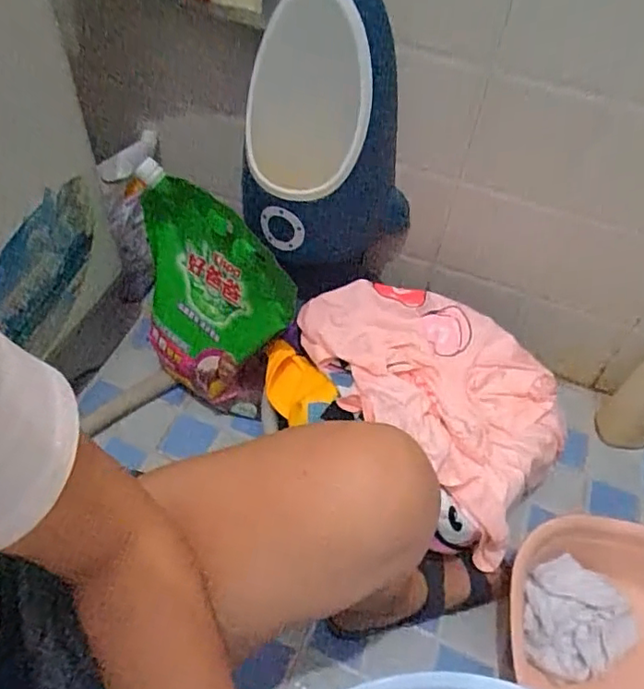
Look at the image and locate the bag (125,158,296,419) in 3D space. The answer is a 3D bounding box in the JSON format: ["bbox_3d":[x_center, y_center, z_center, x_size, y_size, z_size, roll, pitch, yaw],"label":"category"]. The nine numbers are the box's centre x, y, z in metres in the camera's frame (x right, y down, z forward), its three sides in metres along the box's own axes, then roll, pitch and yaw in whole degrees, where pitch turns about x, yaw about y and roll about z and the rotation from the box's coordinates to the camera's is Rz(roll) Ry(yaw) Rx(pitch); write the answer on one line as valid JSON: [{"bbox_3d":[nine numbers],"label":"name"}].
[{"bbox_3d":[-0.158,-0.057,0.810,0.285,0.330,0.075,36,38,23],"label":"bag"}]

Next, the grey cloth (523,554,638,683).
[{"bbox_3d":[0.301,0.331,0.699,0.131,0.050,0.127,-15,53,-17],"label":"grey cloth"}]

